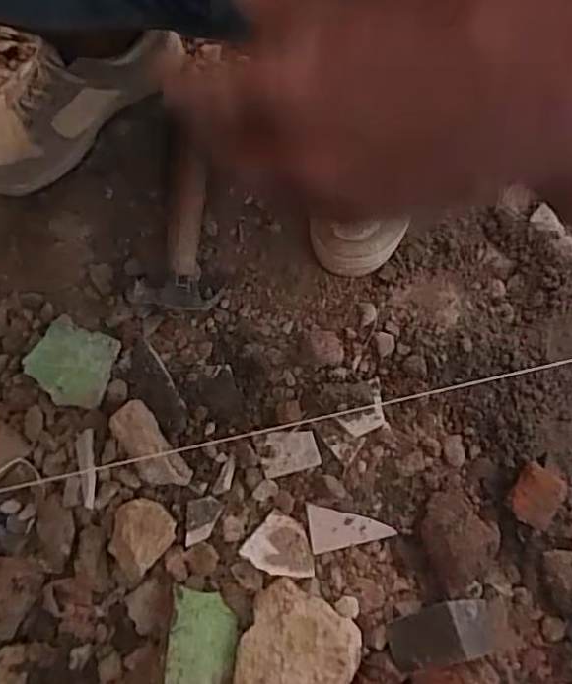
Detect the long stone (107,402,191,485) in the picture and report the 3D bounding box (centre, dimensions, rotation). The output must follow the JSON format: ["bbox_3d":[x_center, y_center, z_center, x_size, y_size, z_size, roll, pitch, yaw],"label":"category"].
[{"bbox_3d":[-0.131,0.100,0.554,0.038,0.033,0.094,-36,80,-8],"label":"long stone"}]

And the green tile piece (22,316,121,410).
[{"bbox_3d":[-0.214,0.022,0.582,0.085,0.024,0.076,24,78,5],"label":"green tile piece"}]

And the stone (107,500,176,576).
[{"bbox_3d":[-0.135,0.175,0.529,0.053,0.024,0.056,37,79,7],"label":"stone"}]

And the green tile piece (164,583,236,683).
[{"bbox_3d":[-0.074,0.261,0.508,0.067,0.004,0.079,25,48,-32],"label":"green tile piece"}]

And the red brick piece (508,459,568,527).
[{"bbox_3d":[0.241,0.150,0.561,0.041,0.027,0.054,29,78,6],"label":"red brick piece"}]

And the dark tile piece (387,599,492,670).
[{"bbox_3d":[0.143,0.272,0.540,0.086,0.069,0.056,-14,60,23],"label":"dark tile piece"}]

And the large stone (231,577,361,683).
[{"bbox_3d":[0.005,0.285,0.504,0.097,0.042,0.122,22,78,4],"label":"large stone"}]

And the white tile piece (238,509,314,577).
[{"bbox_3d":[-0.002,0.196,0.546,0.063,0.006,0.054,39,79,8],"label":"white tile piece"}]

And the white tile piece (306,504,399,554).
[{"bbox_3d":[0.061,0.181,0.556,0.086,0.007,0.041,8,76,-13],"label":"white tile piece"}]

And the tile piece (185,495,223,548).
[{"bbox_3d":[-0.082,0.170,0.552,0.030,0.006,0.047,23,78,4],"label":"tile piece"}]

